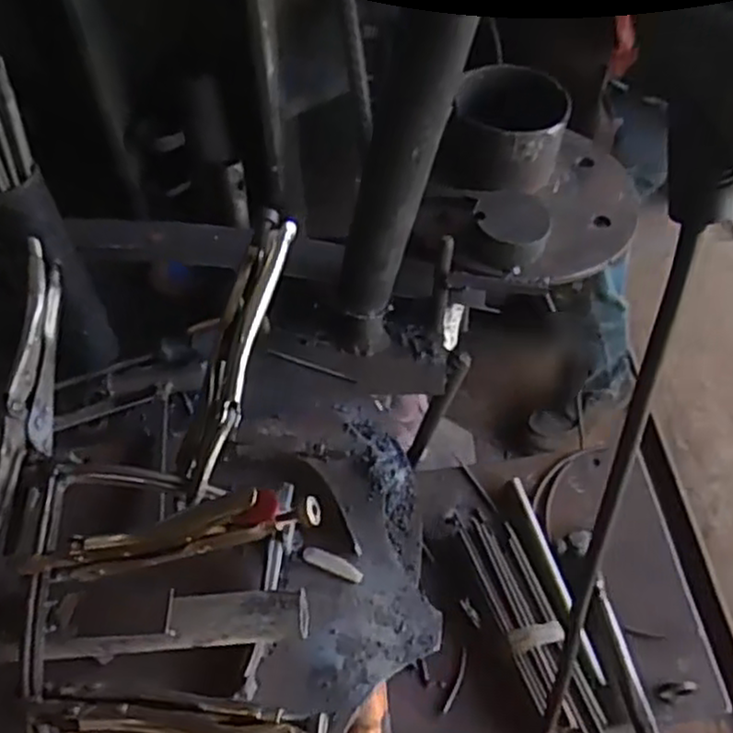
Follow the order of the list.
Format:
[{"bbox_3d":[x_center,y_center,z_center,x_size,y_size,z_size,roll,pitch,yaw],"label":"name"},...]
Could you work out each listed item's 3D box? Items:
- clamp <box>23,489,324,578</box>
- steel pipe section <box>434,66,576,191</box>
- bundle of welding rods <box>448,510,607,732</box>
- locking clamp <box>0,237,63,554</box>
[{"bbox_3d":[-0.116,0.097,0.407,0.180,0.056,0.013,-17,52,16],"label":"clamp"},{"bbox_3d":[0.138,-0.228,0.724,0.109,0.076,0.120,15,56,12],"label":"steel pipe section"},{"bbox_3d":[0.179,0.277,0.814,0.066,0.025,0.274,-15,55,-10],"label":"bundle of welding rods"},{"bbox_3d":[-0.218,0.014,0.485,0.021,0.061,0.199,-3,54,-2],"label":"locking clamp"}]

